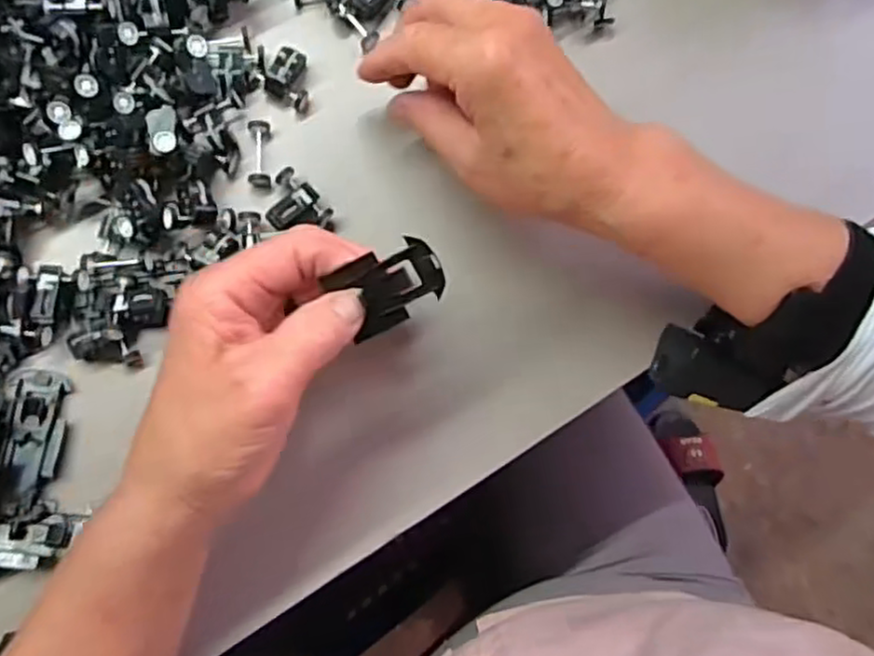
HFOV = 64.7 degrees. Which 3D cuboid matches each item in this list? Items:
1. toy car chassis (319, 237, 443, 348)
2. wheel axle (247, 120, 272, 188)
[{"bbox_3d":[-0.016,-0.017,0.270,0.040,0.009,0.028,-30,104,15],"label":"toy car chassis"},{"bbox_3d":[-0.087,-0.085,0.336,0.011,0.008,0.031,-2,85,-8],"label":"wheel axle"}]

